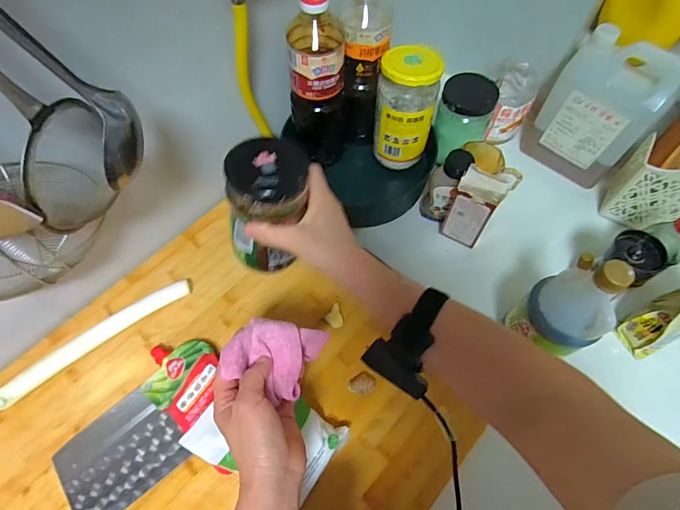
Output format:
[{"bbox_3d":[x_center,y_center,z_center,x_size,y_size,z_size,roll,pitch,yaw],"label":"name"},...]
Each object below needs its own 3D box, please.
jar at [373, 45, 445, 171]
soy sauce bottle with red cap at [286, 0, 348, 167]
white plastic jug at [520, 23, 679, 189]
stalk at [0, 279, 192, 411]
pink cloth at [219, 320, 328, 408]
[{"bbox_3d":[0.099,-0.215,0.599,0.084,0.169,0.081,0,62,0],"label":"jar"},{"bbox_3d":[-0.026,-0.237,0.565,0.085,0.262,0.094,0,62,2],"label":"soy sauce bottle with red cap"},{"bbox_3d":[0.396,-0.217,0.620,0.158,0.210,0.063,40,69,19],"label":"white plastic jug"},{"bbox_3d":[-0.329,0.108,0.535,0.267,0.018,0.038,-35,67,-15],"label":"stalk"},{"bbox_3d":[-0.067,0.098,0.402,0.078,0.050,0.080,19,65,12],"label":"pink cloth"}]

